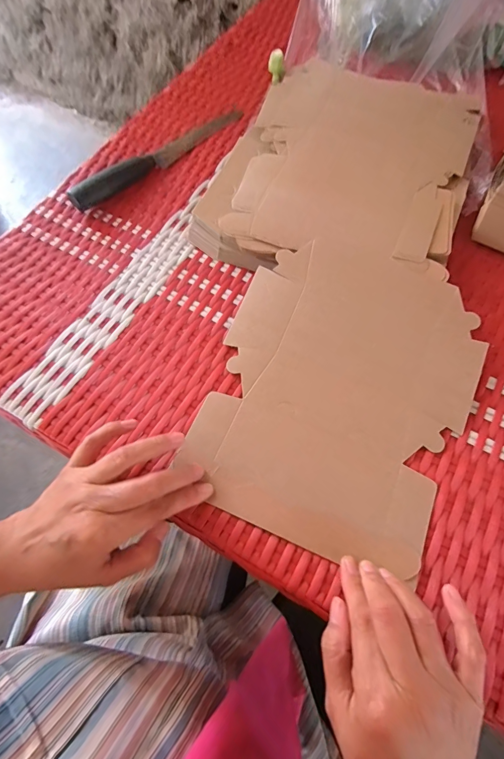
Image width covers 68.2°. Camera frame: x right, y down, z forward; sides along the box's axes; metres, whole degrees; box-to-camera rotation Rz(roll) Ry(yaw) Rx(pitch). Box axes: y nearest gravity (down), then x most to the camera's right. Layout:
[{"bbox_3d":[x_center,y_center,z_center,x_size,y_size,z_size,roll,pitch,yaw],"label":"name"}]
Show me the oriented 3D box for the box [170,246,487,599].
[{"bbox_3d":[0.071,0.003,0.314,0.205,0.030,0.252,22,68,11],"label":"box"}]

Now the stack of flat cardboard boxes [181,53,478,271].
[{"bbox_3d":[0.102,-0.232,0.415,0.249,0.034,0.309,21,67,10],"label":"stack of flat cardboard boxes"}]

